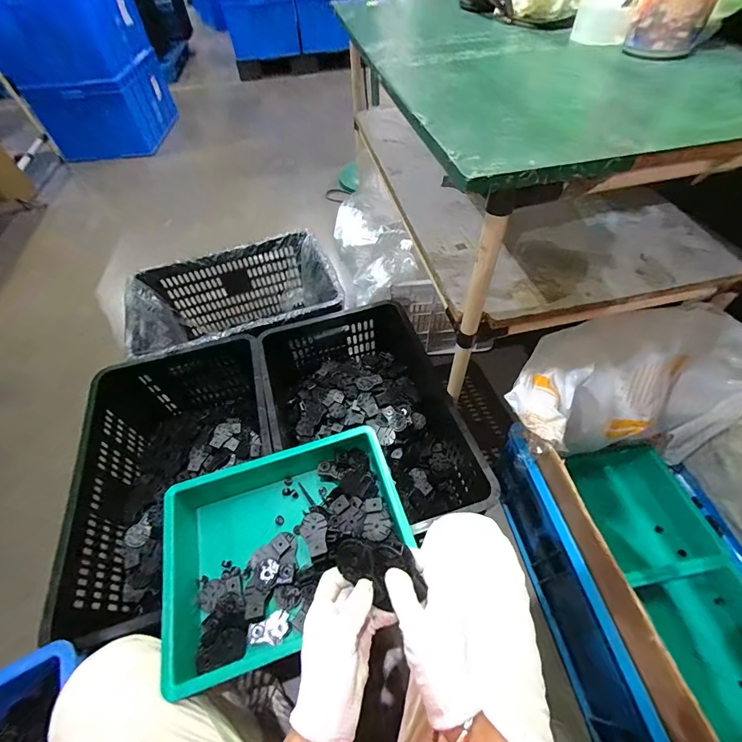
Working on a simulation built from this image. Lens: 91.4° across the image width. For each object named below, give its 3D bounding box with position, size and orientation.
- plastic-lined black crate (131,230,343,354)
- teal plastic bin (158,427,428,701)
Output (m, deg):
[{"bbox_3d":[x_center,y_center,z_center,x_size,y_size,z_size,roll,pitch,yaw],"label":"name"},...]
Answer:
[{"bbox_3d":[-0.373,-0.154,1.102,0.556,0.264,0.365,-19,55,-10],"label":"plastic-lined black crate"},{"bbox_3d":[-0.125,0.262,0.554,0.356,0.078,0.261,-19,55,-10],"label":"teal plastic bin"}]

